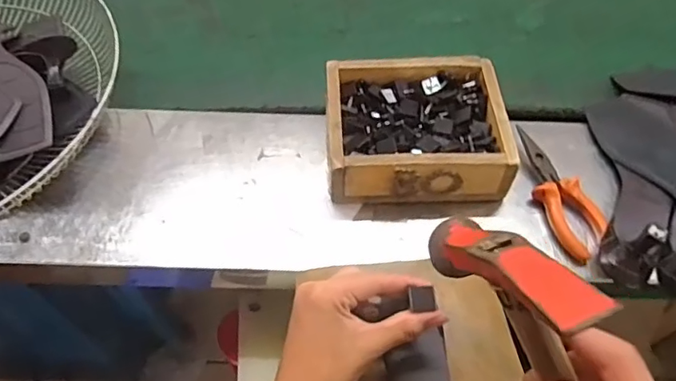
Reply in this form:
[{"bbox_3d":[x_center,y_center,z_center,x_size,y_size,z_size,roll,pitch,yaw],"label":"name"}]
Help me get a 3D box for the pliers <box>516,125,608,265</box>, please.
[{"bbox_3d":[0.223,0.001,0.553,0.049,0.022,0.150,-16,57,-11],"label":"pliers"}]

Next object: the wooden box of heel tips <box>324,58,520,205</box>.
[{"bbox_3d":[0.080,-0.063,0.575,0.180,0.071,0.158,-1,56,-1],"label":"wooden box of heel tips"}]

